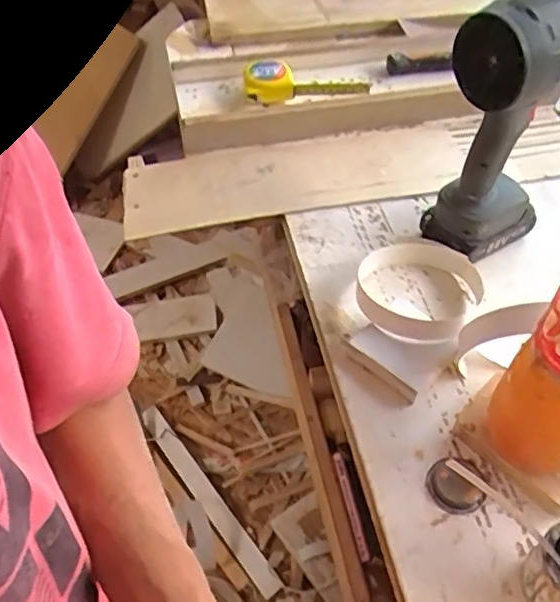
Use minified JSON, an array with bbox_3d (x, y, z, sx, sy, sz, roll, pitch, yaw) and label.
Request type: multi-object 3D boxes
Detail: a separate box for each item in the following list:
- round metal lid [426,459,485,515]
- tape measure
[{"bbox_3d":[0.144,0.147,0.499,0.045,0.008,0.046,0,50,0],"label":"round metal lid"},{"bbox_3d":[0.035,-0.290,0.821,0.166,0.035,0.053,-2,50,-2],"label":"tape measure"}]

